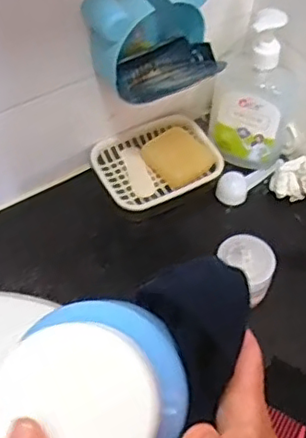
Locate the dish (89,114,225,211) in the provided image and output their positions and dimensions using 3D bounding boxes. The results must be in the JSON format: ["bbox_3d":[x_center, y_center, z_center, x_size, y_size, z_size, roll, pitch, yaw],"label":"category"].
[{"bbox_3d":[0.004,-0.067,0.698,0.139,0.024,0.093,-24,61,-19],"label":"dish"}]

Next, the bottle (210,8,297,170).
[{"bbox_3d":[0.117,-0.138,0.668,0.094,0.183,0.069,20,57,9],"label":"bottle"}]

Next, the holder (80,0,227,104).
[{"bbox_3d":[0.006,-0.160,0.577,0.113,0.102,0.092,-30,65,-20],"label":"holder"}]

